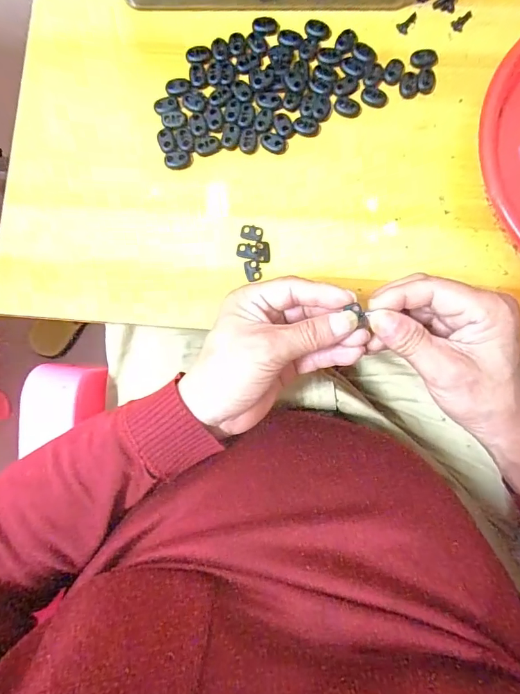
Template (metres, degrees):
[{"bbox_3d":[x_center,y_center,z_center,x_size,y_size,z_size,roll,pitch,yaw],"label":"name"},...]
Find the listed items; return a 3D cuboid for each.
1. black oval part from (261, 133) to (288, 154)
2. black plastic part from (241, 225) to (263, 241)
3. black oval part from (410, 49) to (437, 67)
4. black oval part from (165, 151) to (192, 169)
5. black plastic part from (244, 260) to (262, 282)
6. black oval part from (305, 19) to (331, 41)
[{"bbox_3d":[0.012,-0.173,0.351,0.023,0.004,0.014,26,86,4],"label":"black oval part"},{"bbox_3d":[-0.007,-0.096,0.346,0.018,0.004,0.012,16,86,3],"label":"black plastic part"},{"bbox_3d":[0.138,-0.244,0.350,0.022,0.004,0.017,-5,85,3],"label":"black oval part"},{"bbox_3d":[-0.070,-0.160,0.354,0.021,0.004,0.014,-5,85,1],"label":"black oval part"},{"bbox_3d":[-0.006,-0.063,0.342,0.013,0.004,0.017,-13,85,1],"label":"black plastic part"},{"bbox_3d":[0.050,-0.273,0.357,0.023,0.004,0.017,20,86,3],"label":"black oval part"}]

